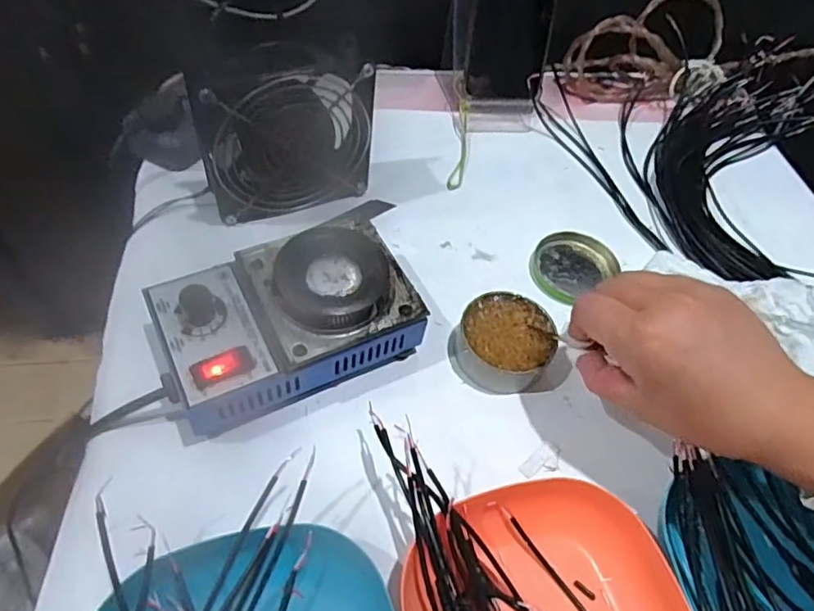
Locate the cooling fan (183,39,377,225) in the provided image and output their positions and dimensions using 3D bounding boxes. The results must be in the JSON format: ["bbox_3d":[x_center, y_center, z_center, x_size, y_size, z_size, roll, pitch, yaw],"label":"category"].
[{"bbox_3d":[-0.087,-0.124,0.406,0.122,0.121,0.043,-20,58,-21],"label":"cooling fan"}]

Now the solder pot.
[{"bbox_3d":[-0.073,0.007,0.352,0.154,0.057,0.099,-20,58,-21],"label":"solder pot"}]

